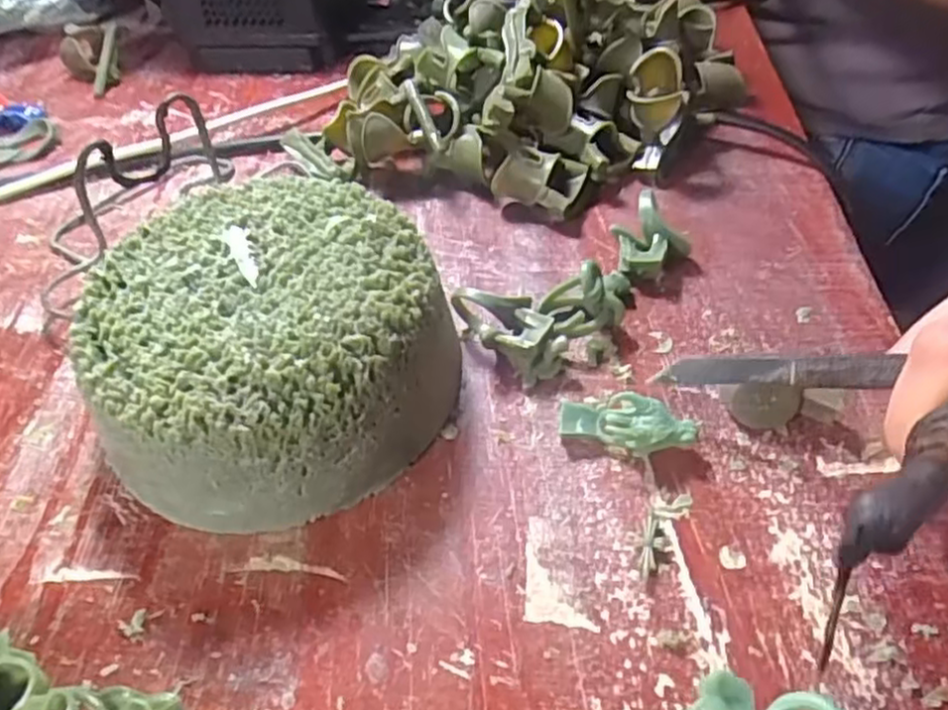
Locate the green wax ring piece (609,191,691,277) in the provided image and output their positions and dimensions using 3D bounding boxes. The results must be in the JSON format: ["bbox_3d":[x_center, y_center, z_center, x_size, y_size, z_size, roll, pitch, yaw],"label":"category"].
[{"bbox_3d":[0.061,-0.041,0.257,0.026,0.019,0.023,-34,56,-24],"label":"green wax ring piece"}]

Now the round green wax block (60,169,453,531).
[{"bbox_3d":[-0.059,-0.004,0.212,0.096,0.047,0.097,-1,49,1],"label":"round green wax block"}]

